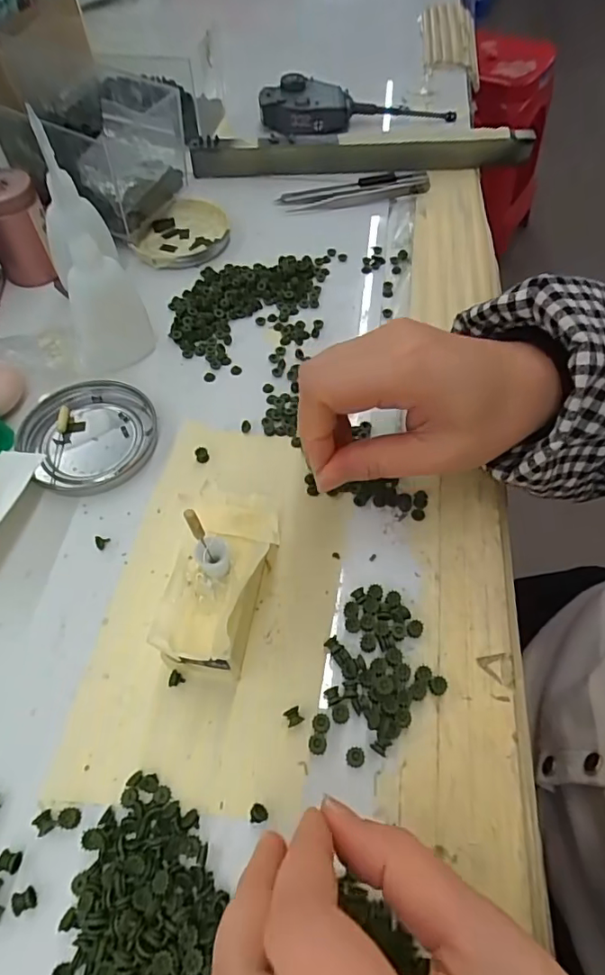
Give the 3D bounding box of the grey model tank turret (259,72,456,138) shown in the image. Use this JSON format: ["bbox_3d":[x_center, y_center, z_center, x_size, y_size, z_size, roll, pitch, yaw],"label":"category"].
[{"bbox_3d":[0.052,-0.360,0.500,0.185,0.030,0.051,2,58,0],"label":"grey model tank turret"}]

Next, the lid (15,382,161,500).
[{"bbox_3d":[-0.128,-0.030,0.313,0.077,0.011,0.074,0,58,0],"label":"lid"}]

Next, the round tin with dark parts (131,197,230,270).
[{"bbox_3d":[-0.094,-0.202,0.421,0.068,0.011,0.080,11,58,6],"label":"round tin with dark parts"}]

